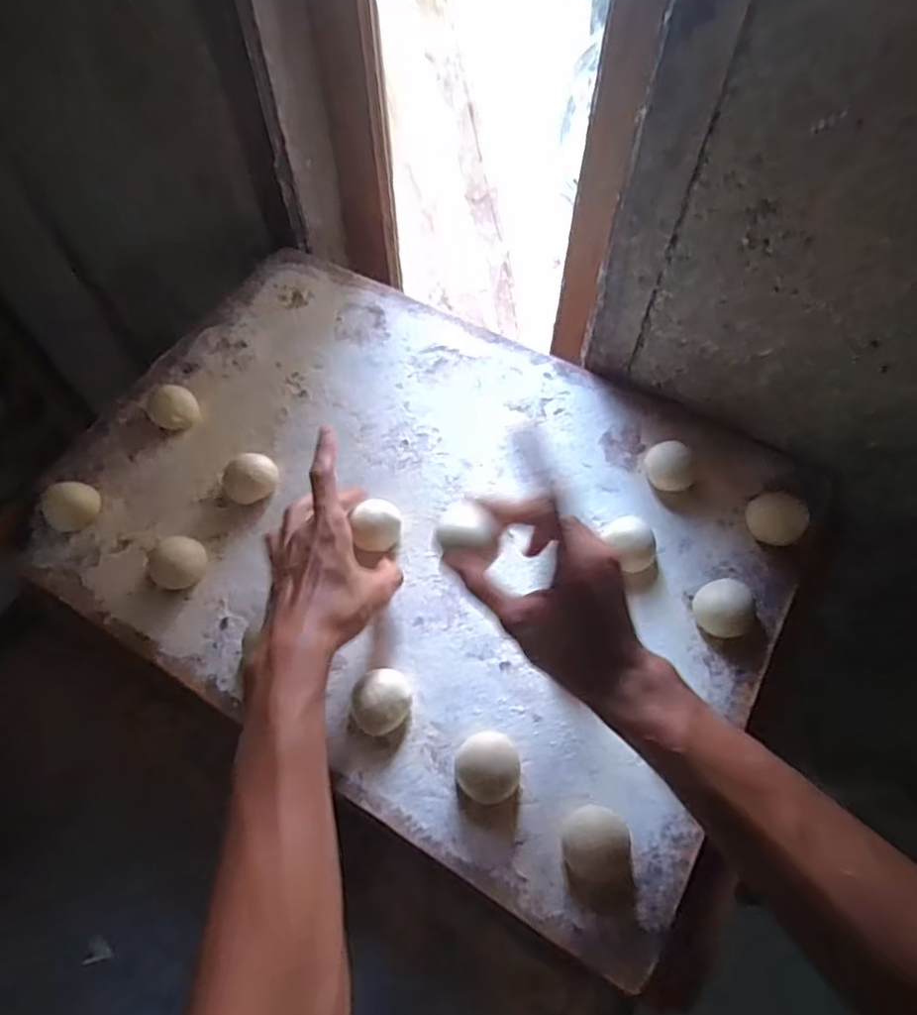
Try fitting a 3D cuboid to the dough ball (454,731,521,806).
[{"bbox_3d":[0.020,0.175,0.433,0.042,0.027,0.042,0,60,1],"label":"dough ball"}]

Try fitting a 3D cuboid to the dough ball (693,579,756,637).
[{"bbox_3d":[0.197,0.074,0.474,0.036,0.024,0.043,-40,67,-20],"label":"dough ball"}]

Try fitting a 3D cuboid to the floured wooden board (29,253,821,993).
[{"bbox_3d":[-0.040,-0.001,0.537,0.578,0.034,0.419,27,64,15],"label":"floured wooden board"}]

